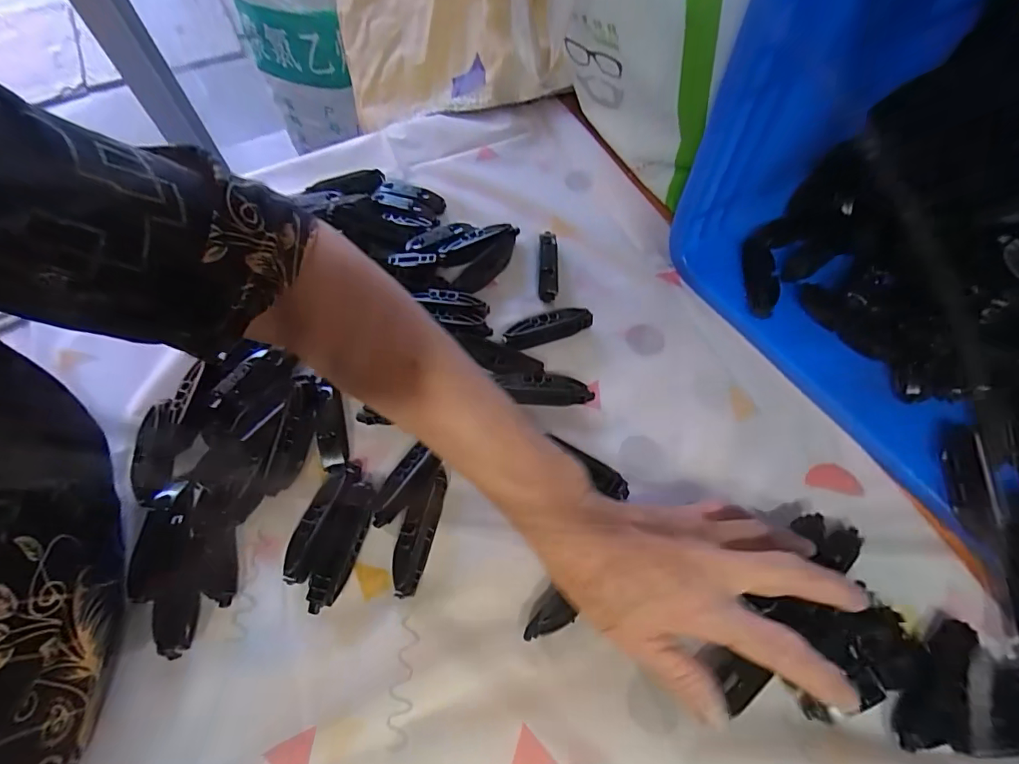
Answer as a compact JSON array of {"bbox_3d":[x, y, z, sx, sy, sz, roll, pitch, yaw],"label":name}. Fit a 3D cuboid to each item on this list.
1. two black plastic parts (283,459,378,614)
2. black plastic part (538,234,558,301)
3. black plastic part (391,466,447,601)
[{"bbox_3d":[-0.119,0.100,0.320,0.042,0.015,0.090,12,62,9],"label":"two black plastic parts"},{"bbox_3d":[0.036,-0.110,0.435,0.017,0.015,0.076,1,61,3],"label":"black plastic part"},{"bbox_3d":[-0.061,0.100,0.321,0.021,0.014,0.079,10,61,8],"label":"black plastic part"}]

